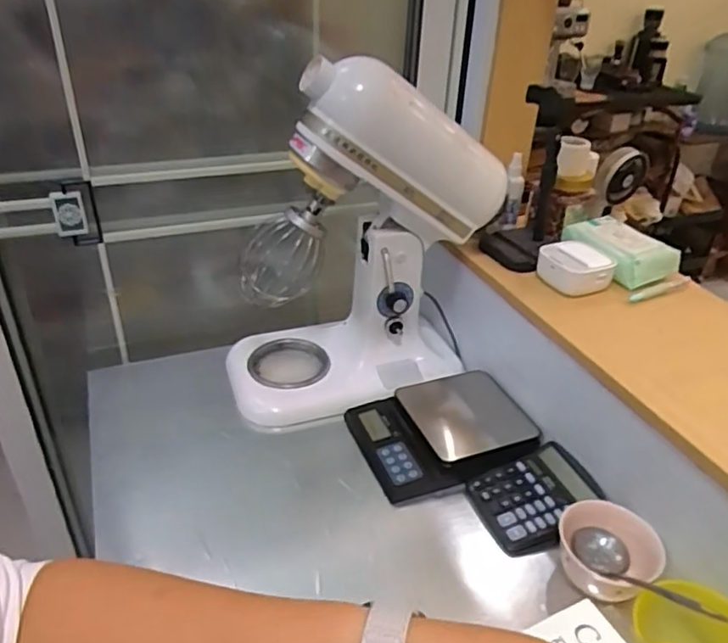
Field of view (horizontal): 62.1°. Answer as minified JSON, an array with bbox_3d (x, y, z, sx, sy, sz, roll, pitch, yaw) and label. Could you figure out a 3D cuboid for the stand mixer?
[{"bbox_3d":[-0.014,-0.120,0.917,0.394,0.477,0.232,-12,35,-22],"label":"stand mixer"}]

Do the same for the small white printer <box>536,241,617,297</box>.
[{"bbox_3d":[0.310,-0.081,0.899,0.089,0.044,0.090,-8,33,-16],"label":"small white printer"}]

